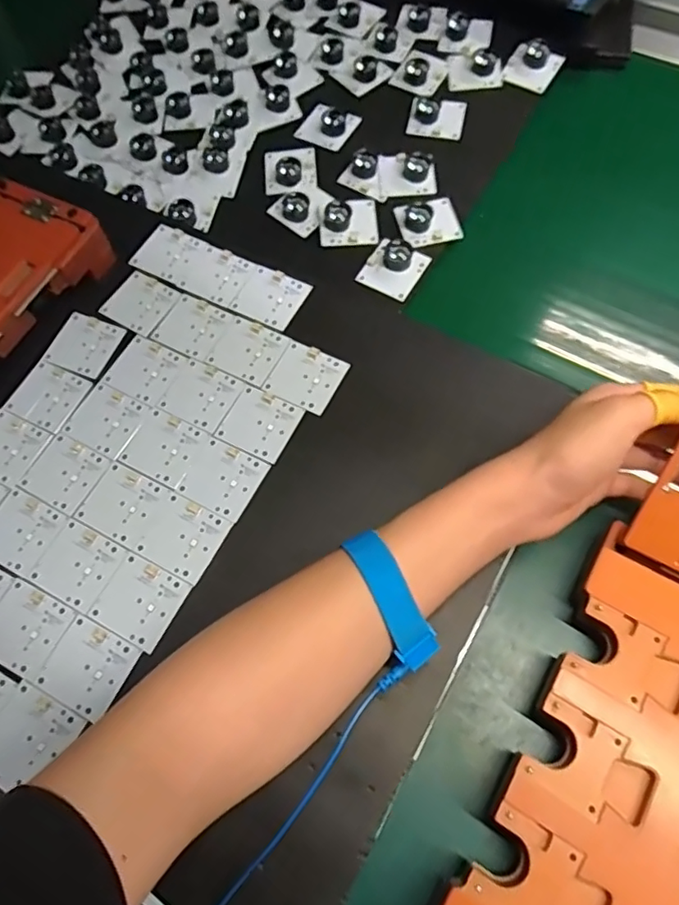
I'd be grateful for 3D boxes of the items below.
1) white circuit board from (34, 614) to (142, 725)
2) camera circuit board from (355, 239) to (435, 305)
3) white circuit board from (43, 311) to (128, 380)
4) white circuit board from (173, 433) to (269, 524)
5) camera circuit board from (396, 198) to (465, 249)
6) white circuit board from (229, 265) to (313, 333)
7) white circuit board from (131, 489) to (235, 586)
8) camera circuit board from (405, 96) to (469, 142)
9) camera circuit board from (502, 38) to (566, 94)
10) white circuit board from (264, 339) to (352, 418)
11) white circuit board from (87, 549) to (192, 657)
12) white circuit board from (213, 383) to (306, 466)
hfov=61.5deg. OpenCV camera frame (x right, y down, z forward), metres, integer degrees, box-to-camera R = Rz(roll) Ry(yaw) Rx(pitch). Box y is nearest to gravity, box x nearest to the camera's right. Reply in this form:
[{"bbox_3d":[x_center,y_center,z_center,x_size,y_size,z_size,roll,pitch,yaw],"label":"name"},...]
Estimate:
[{"bbox_3d":[-0.142,0.120,0.321,0.045,0.004,0.043,25,70,11],"label":"white circuit board"},{"bbox_3d":[0.043,-0.149,0.455,0.044,0.018,0.047,30,71,13],"label":"camera circuit board"},{"bbox_3d":[-0.184,-0.078,0.414,0.044,0.005,0.045,22,69,10],"label":"white circuit board"},{"bbox_3d":[-0.074,0.016,0.364,0.046,0.004,0.043,26,70,12],"label":"white circuit board"},{"bbox_3d":[0.074,-0.195,0.472,0.049,0.016,0.046,-13,67,-4],"label":"camera circuit board"},{"bbox_3d":[-0.051,-0.115,0.421,0.047,0.004,0.045,24,70,11],"label":"white circuit board"},{"bbox_3d":[-0.096,0.051,0.349,0.046,0.004,0.043,27,70,12],"label":"white circuit board"},{"bbox_3d":[0.089,-0.308,0.515,0.050,0.015,0.042,13,68,6],"label":"camera circuit board"},{"bbox_3d":[0.179,-0.361,0.528,0.045,0.018,0.043,32,71,14],"label":"camera circuit board"},{"bbox_3d":[-0.023,-0.052,0.390,0.047,0.004,0.044,27,70,12],"label":"white circuit board"},{"bbox_3d":[-0.118,0.087,0.334,0.046,0.004,0.043,25,70,11],"label":"white circuit board"},{"bbox_3d":[-0.053,-0.020,0.378,0.046,0.004,0.044,25,70,11],"label":"white circuit board"}]

